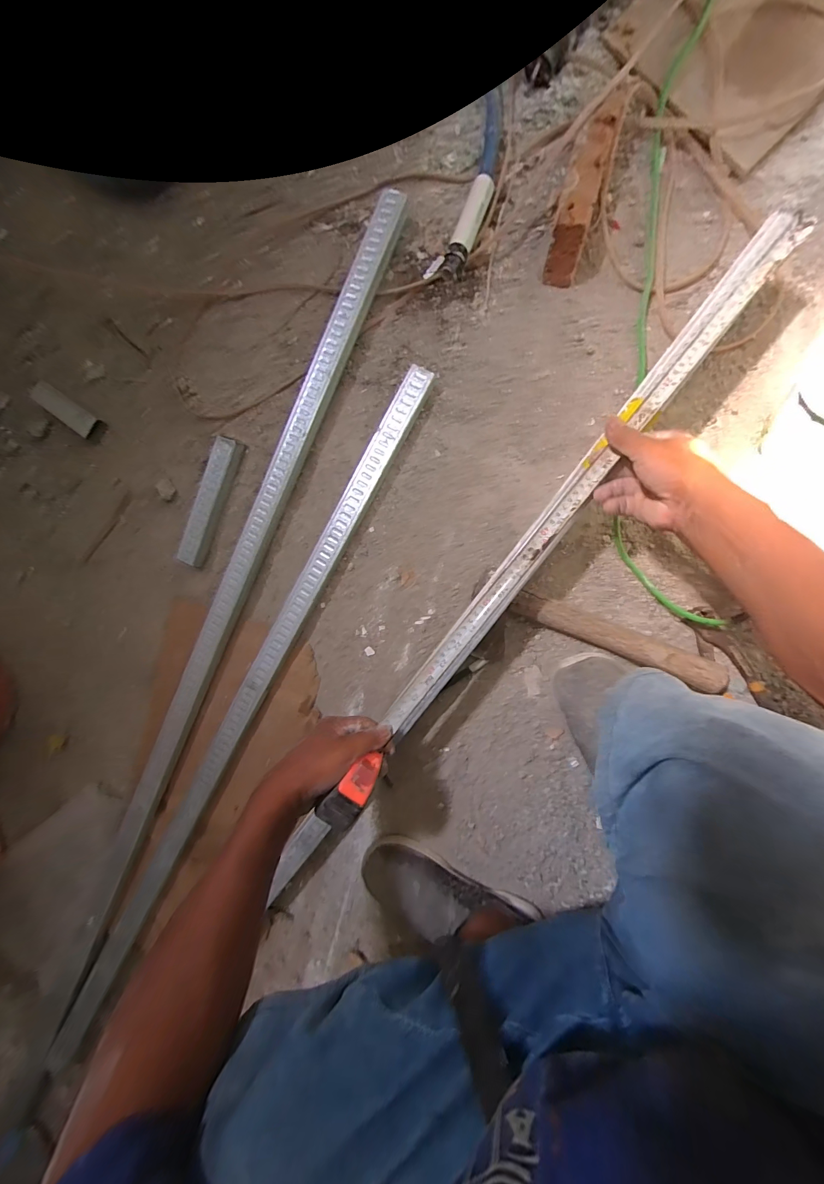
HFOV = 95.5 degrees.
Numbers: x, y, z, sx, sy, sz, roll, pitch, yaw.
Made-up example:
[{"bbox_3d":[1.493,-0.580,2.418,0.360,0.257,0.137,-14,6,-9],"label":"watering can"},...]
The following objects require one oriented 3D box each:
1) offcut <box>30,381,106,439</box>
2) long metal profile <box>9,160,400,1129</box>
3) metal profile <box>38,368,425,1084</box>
[{"bbox_3d":[-0.513,-0.270,0.552,0.097,0.013,0.033,36,83,-8],"label":"offcut"},{"bbox_3d":[-0.350,0.204,0.568,0.040,0.033,1.348,26,96,6],"label":"long metal profile"},{"bbox_3d":[-0.277,0.223,0.563,0.040,0.029,1.184,30,97,5],"label":"metal profile"}]

